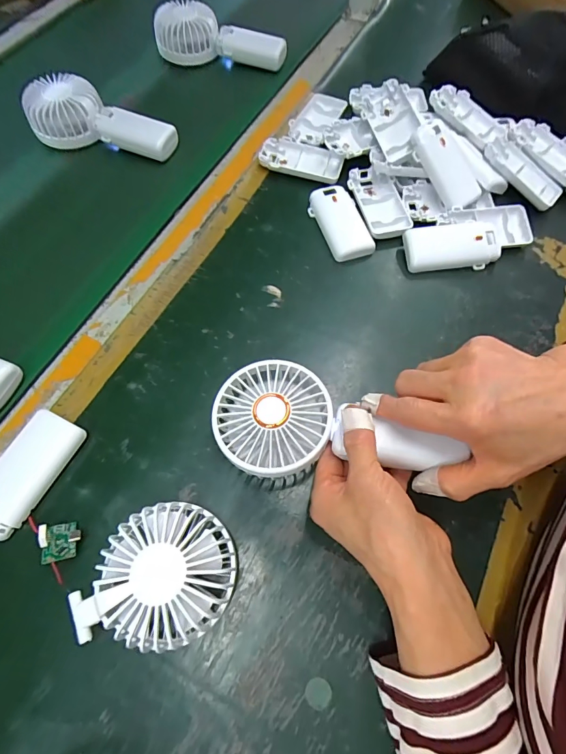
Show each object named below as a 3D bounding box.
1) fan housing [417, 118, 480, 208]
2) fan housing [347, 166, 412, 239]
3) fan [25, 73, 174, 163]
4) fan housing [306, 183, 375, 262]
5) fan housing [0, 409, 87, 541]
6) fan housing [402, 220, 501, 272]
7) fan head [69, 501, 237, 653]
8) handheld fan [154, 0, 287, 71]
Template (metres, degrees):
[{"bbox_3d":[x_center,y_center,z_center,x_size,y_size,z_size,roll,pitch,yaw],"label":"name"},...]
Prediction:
[{"bbox_3d":[0.172,-0.221,0.399,0.046,0.015,0.090,-43,104,-17],"label":"fan housing"},{"bbox_3d":[0.105,-0.189,0.417,0.050,0.014,0.097,-13,67,-7],"label":"fan housing"},{"bbox_3d":[-0.213,-0.305,0.464,0.179,0.055,0.076,12,66,4],"label":"fan"},{"bbox_3d":[0.061,-0.163,0.406,0.044,0.014,0.091,-20,68,-9],"label":"fan housing"},{"bbox_3d":[-0.195,0.072,0.292,0.040,0.017,0.091,25,68,10],"label":"fan housing"},{"bbox_3d":[0.168,-0.133,0.384,0.088,0.020,0.047,-2,66,-2],"label":"fan housing"},{"bbox_3d":[-0.081,0.126,0.255,0.097,0.047,0.084,6,66,2],"label":"fan head"},{"bbox_3d":[-0.087,-0.473,0.532,0.182,0.041,0.066,7,66,2],"label":"handheld fan"}]

